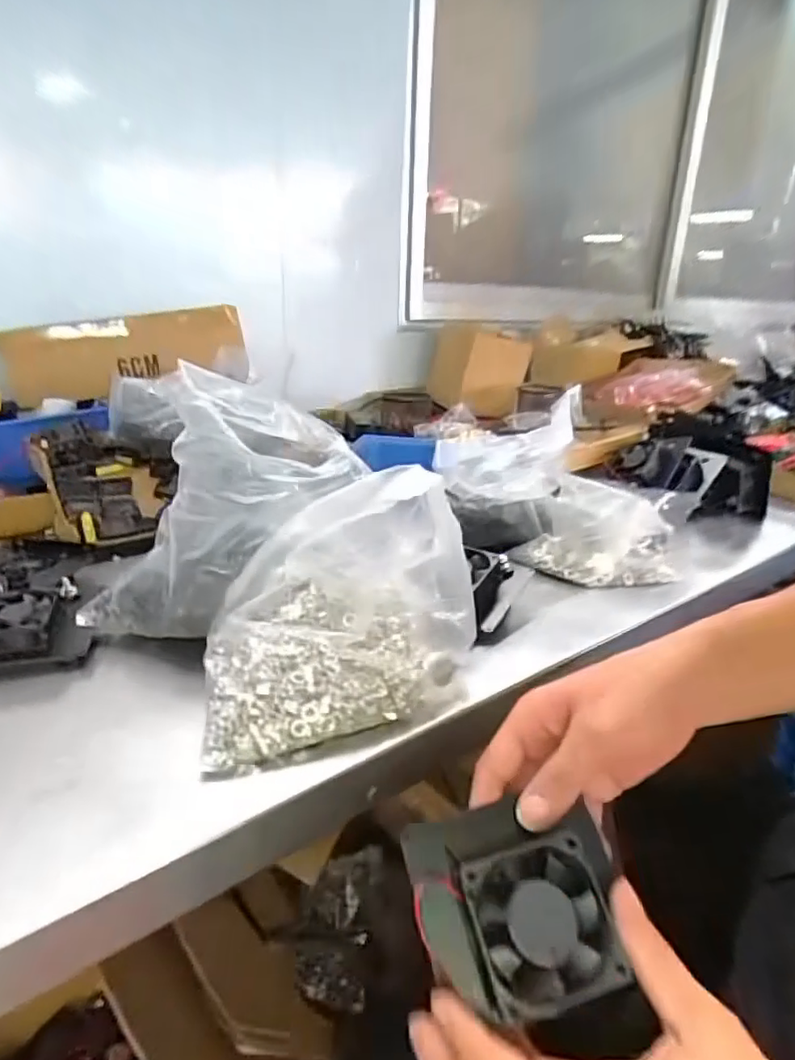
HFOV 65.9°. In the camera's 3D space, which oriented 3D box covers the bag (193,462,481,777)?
[{"bbox_3d":[-0.032,0.034,0.393,0.181,0.142,0.133,-5,23,-16],"label":"bag"}]

